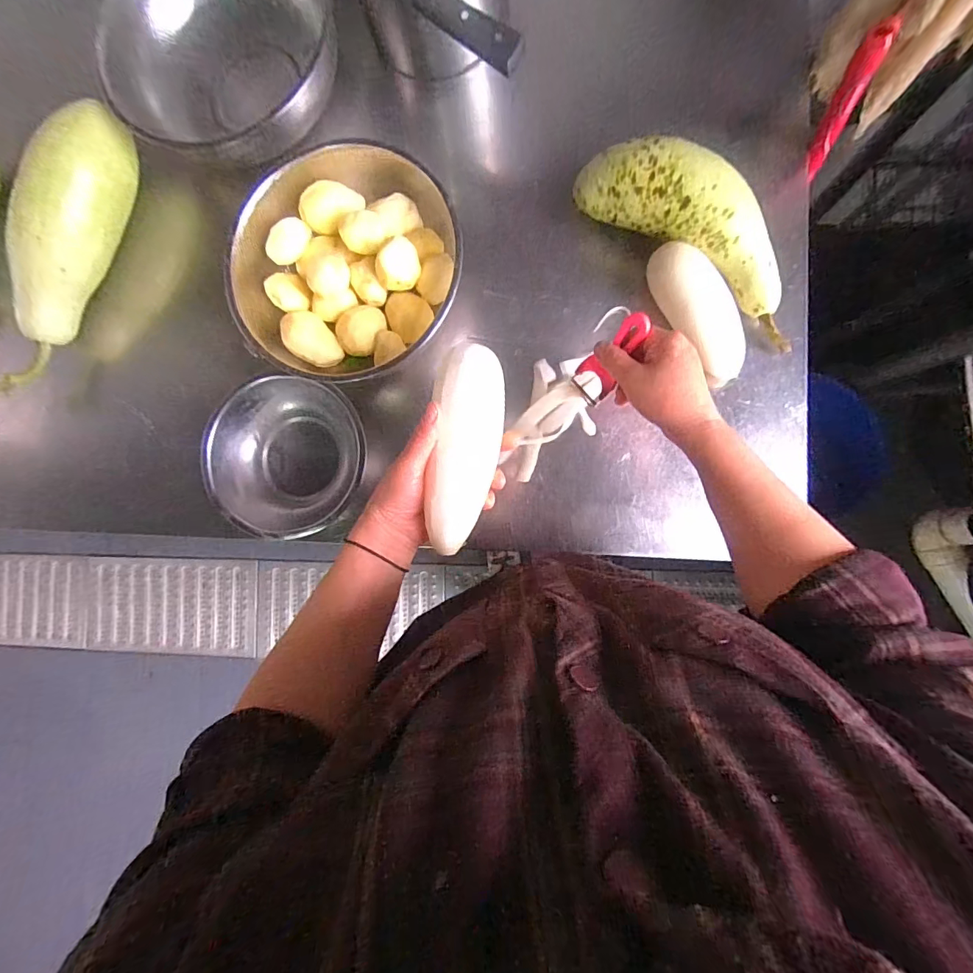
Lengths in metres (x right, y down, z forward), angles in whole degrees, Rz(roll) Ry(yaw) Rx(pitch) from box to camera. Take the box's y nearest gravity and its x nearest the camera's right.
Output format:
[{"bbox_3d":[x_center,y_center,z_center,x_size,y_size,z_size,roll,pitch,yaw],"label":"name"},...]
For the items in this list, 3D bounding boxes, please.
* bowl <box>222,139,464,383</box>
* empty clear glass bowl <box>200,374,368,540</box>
[{"bbox_3d":[-0.151,-0.244,0.514,0.244,0.092,0.246,0,88,6],"label":"bowl"},{"bbox_3d":[-0.225,-0.033,0.542,0.187,0.096,0.178,-5,88,6],"label":"empty clear glass bowl"}]

